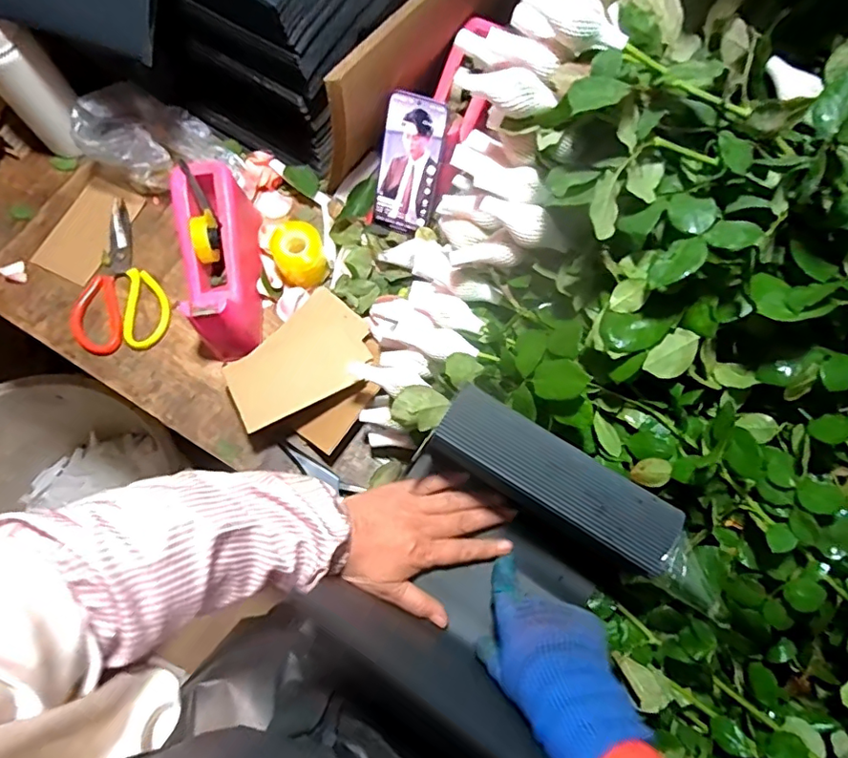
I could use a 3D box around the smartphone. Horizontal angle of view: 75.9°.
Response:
[{"bbox_3d":[-0.018,-0.255,0.658,0.071,0.156,0.012,17,34,3],"label":"smartphone"}]

